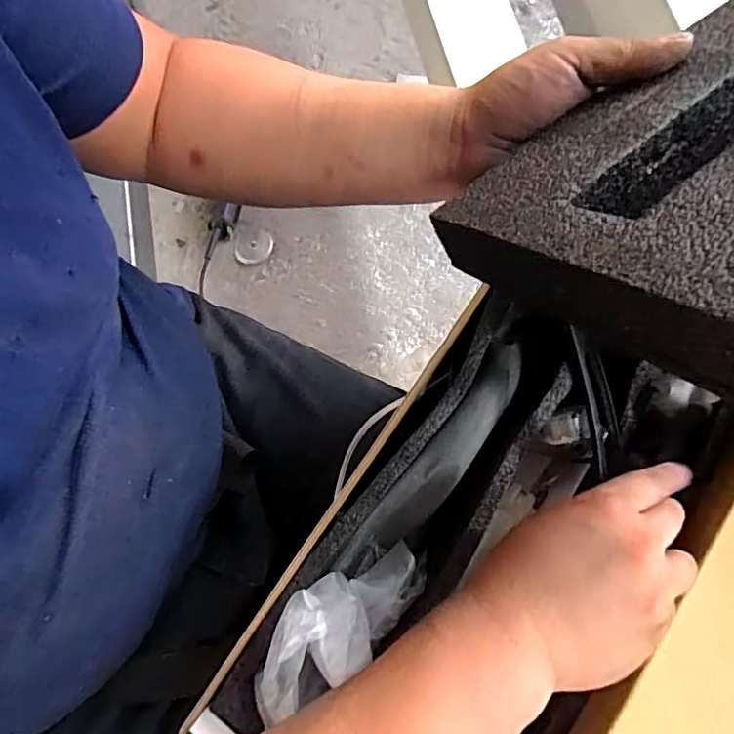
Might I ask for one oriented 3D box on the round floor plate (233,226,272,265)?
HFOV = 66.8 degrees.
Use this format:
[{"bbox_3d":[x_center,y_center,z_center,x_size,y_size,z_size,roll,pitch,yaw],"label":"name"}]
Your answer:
[{"bbox_3d":[-0.217,-0.231,1.058,0.070,0.006,0.071,0,76,1],"label":"round floor plate"}]

